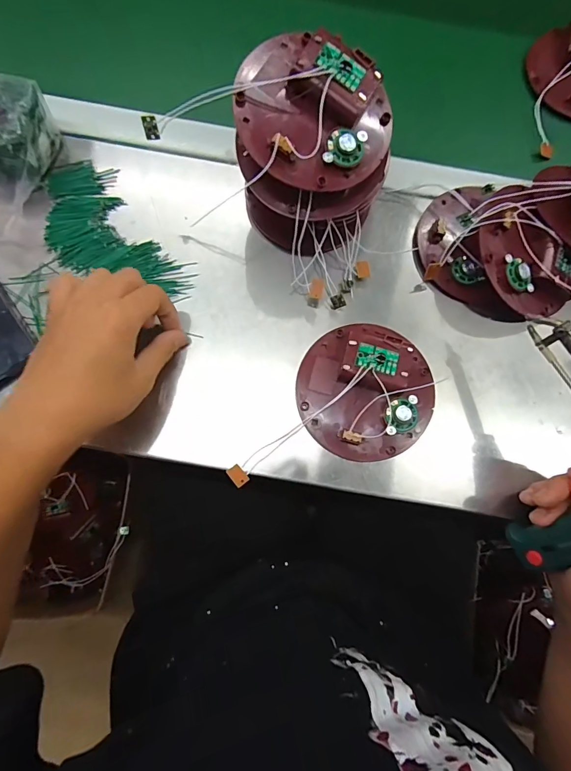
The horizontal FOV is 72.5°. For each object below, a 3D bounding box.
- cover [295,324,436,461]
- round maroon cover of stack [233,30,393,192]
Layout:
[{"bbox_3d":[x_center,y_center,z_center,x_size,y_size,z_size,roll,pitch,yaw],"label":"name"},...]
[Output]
[{"bbox_3d":[0.072,0.003,0.342,0.118,0.025,0.116,0,79,-3],"label":"cover"},{"bbox_3d":[0.023,-0.204,0.291,0.119,0.024,0.109,15,88,-8],"label":"round maroon cover of stack"}]

